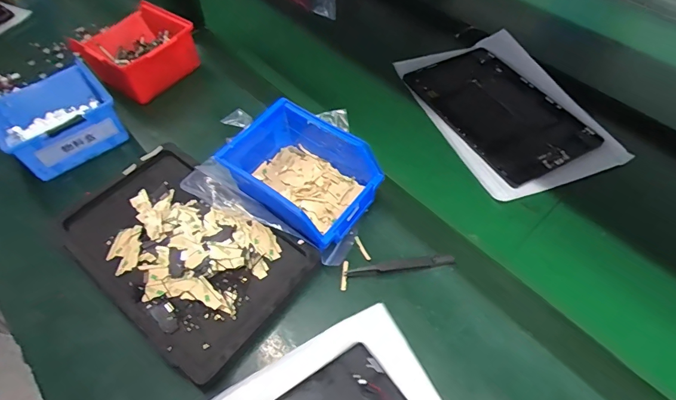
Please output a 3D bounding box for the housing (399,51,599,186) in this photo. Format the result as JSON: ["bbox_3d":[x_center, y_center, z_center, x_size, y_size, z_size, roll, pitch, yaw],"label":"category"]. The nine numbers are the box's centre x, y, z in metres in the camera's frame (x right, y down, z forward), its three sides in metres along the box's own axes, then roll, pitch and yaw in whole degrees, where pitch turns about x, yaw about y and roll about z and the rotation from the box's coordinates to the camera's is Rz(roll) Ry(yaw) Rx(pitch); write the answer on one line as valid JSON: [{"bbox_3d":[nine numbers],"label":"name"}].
[{"bbox_3d":[0.221,-0.128,0.550,0.155,0.010,0.241,-21,56,-20],"label":"housing"}]

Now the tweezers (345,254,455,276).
[{"bbox_3d":[0.063,0.065,0.391,0.106,0.011,0.013,-6,54,-7],"label":"tweezers"}]

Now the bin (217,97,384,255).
[{"bbox_3d":[-0.032,-0.031,0.424,0.145,0.065,0.129,37,60,22],"label":"bin"}]

